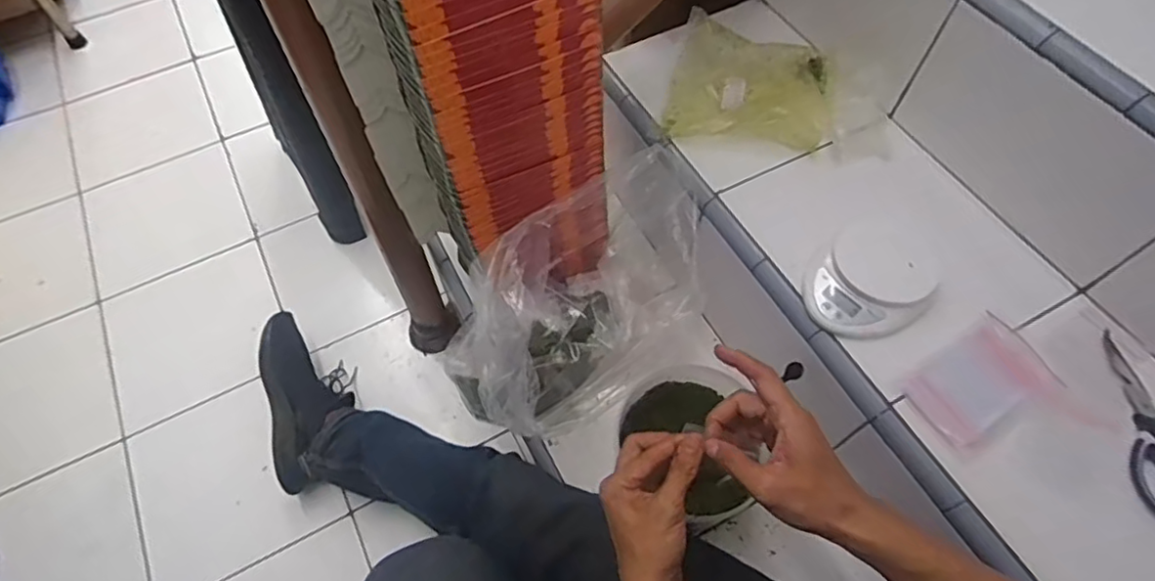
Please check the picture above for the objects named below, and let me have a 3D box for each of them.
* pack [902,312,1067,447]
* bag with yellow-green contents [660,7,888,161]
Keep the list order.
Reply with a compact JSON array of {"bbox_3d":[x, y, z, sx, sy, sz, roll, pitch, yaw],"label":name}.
[{"bbox_3d":[0.388,0.086,0.598,0.136,0.014,0.080,-25,63,-14],"label":"pack"},{"bbox_3d":[0.254,-0.256,0.781,0.266,0.059,0.167,7,60,4],"label":"bag with yellow-green contents"}]

